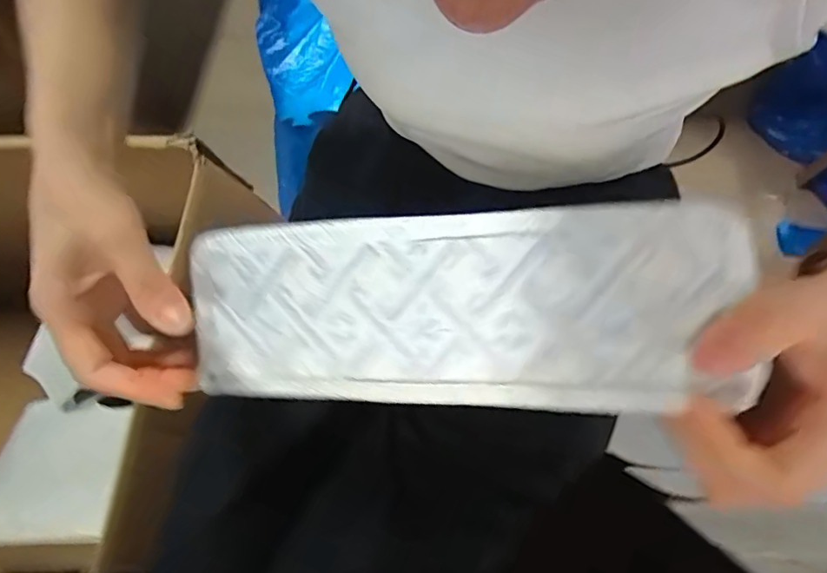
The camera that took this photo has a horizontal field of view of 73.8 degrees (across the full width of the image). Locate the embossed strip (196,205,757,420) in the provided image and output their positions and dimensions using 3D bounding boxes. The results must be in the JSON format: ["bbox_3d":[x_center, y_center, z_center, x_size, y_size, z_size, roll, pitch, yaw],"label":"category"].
[{"bbox_3d":[0.009,0.010,0.268,0.265,0.009,0.088,-1,88,17],"label":"embossed strip"}]

